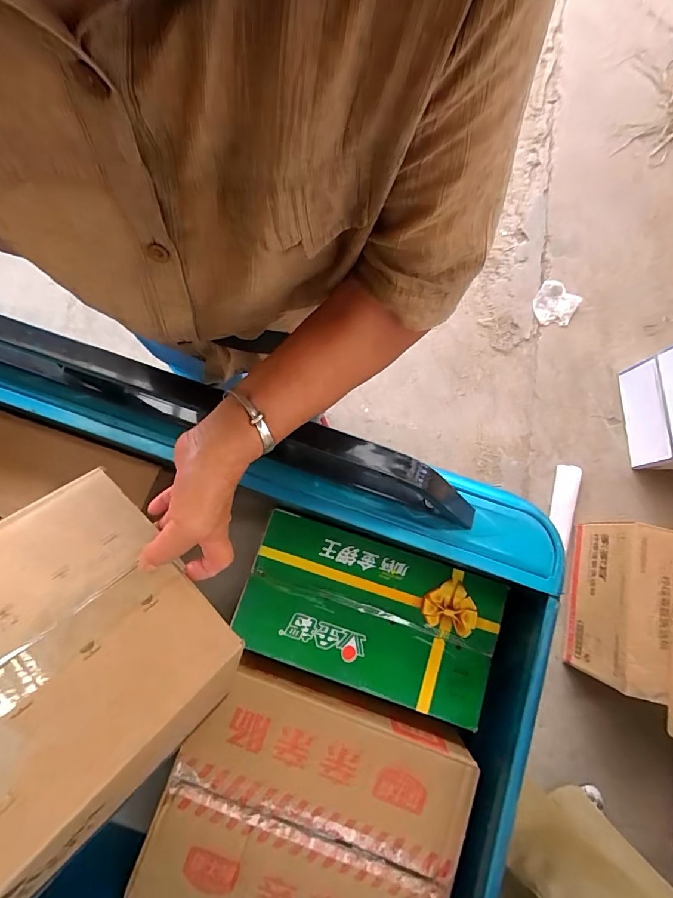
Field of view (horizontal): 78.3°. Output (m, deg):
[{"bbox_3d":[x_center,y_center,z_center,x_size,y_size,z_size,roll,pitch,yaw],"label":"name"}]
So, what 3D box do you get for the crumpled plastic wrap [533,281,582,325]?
[{"bbox_3d":[0.710,-0.466,1.354,0.134,0.031,0.162,33,80,5],"label":"crumpled plastic wrap"}]

